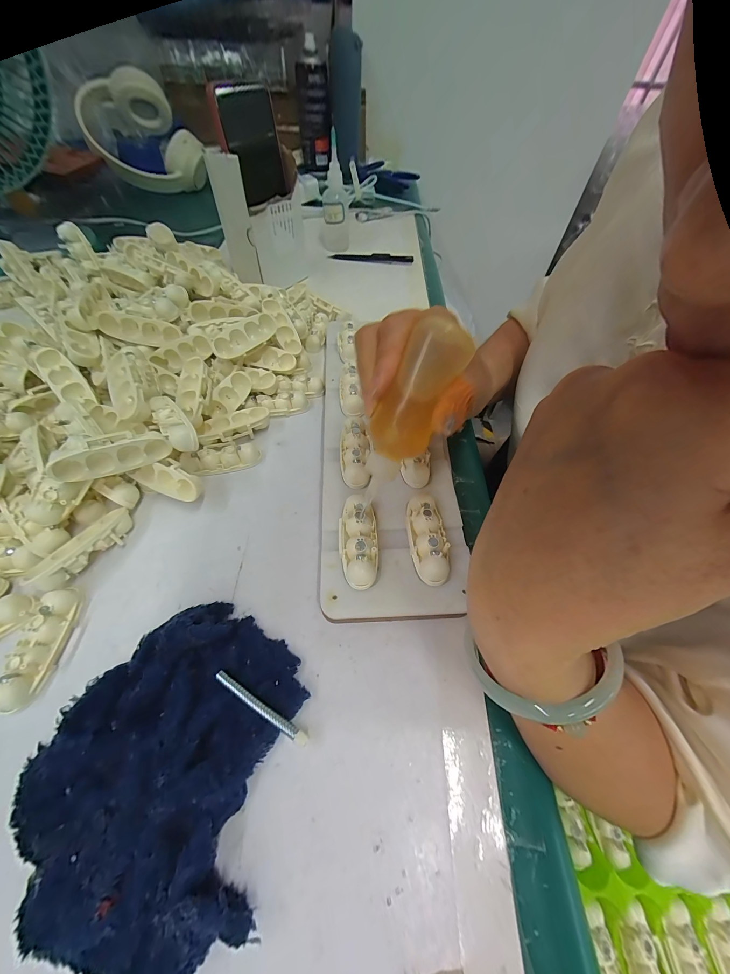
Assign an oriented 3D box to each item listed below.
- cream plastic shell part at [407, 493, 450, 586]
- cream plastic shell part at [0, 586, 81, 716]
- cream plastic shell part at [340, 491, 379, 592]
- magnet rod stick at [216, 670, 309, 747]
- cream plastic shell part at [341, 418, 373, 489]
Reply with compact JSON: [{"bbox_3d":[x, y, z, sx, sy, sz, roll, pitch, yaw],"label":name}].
[{"bbox_3d":[0.042,0.032,0.207,0.023,0.017,0.061,0,57,-3],"label":"cream plastic shell part"},{"bbox_3d":[-0.186,0.090,0.180,0.018,0.014,0.062,4,57,-1],"label":"cream plastic shell part"},{"bbox_3d":[-0.004,0.033,0.204,0.024,0.018,0.060,-2,57,-5],"label":"cream plastic shell part"},{"bbox_3d":[-0.056,0.118,0.168,0.060,0.007,0.005,27,59,14],"label":"magnet rod stick"},{"bbox_3d":[-0.007,-0.026,0.244,0.023,0.015,0.056,0,57,-3],"label":"cream plastic shell part"}]

